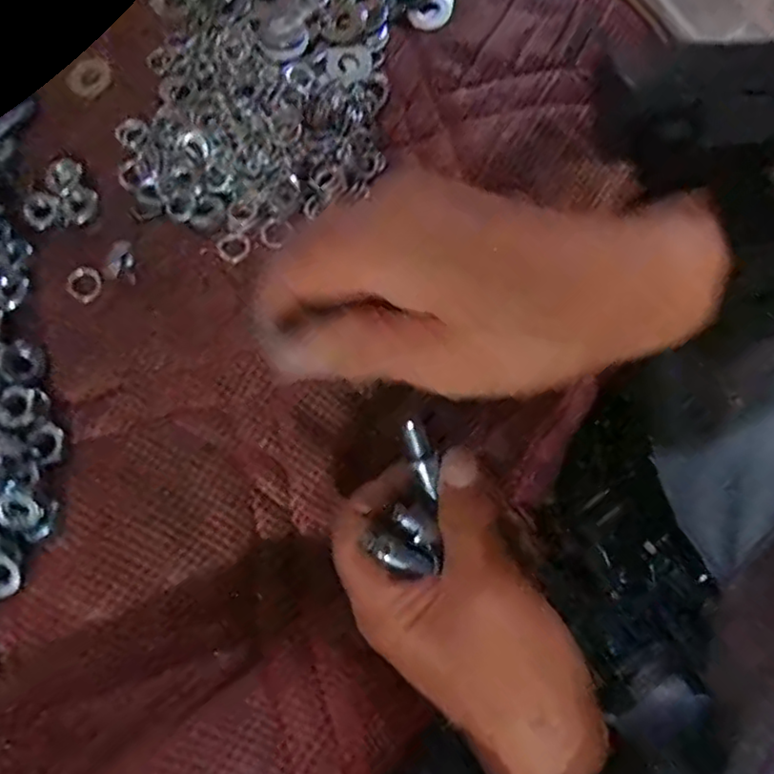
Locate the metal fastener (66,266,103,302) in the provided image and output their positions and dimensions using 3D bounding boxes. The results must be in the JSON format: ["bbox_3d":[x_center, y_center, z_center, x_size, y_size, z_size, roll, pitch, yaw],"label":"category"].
[{"bbox_3d":[-0.128,-0.044,0.277,0.016,0.004,0.015,0,74,1],"label":"metal fastener"}]

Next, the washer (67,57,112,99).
[{"bbox_3d":[-0.145,-0.151,0.320,0.021,0.004,0.023,0,74,1],"label":"washer"}]

